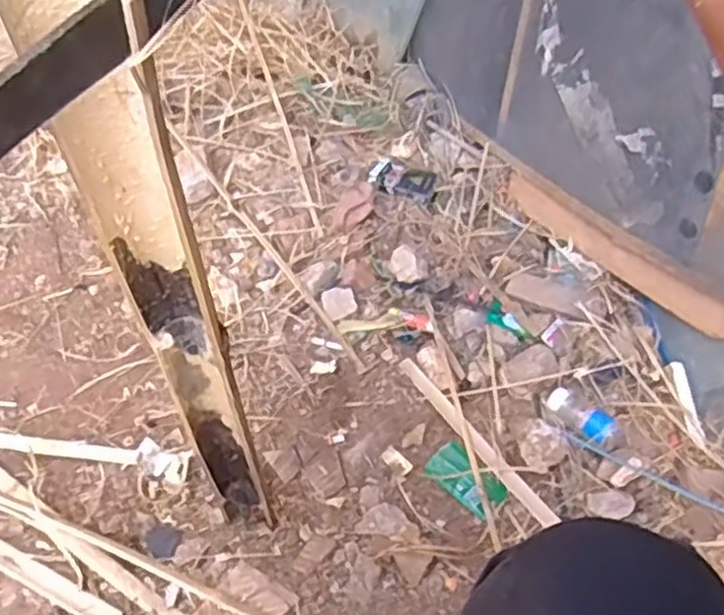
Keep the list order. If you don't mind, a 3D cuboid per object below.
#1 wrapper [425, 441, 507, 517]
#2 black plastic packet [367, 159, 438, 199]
[{"bbox_3d":[0.129,0.207,0.915,0.056,0.004,0.097,-36,57,-26],"label":"wrapper"},{"bbox_3d":[0.064,-0.202,1.191,0.103,0.013,0.058,16,51,14],"label":"black plastic packet"}]

